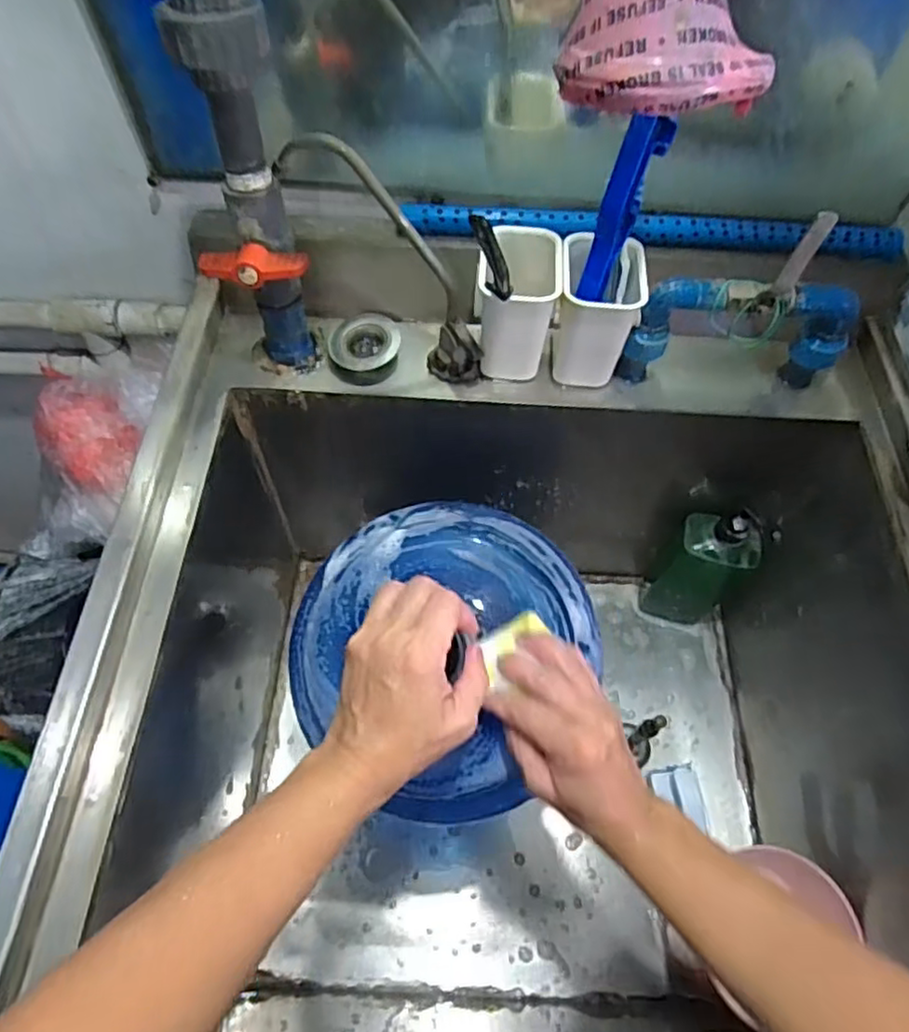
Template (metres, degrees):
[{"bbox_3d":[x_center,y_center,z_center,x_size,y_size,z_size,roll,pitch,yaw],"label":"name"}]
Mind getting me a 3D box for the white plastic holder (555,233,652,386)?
[{"bbox_3d":[0.128,-0.184,0.615,0.074,0.110,0.074,9,61,3],"label":"white plastic holder"}]

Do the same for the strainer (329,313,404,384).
[{"bbox_3d":[-0.088,-0.167,0.661,0.068,0.035,0.059,-2,61,-4],"label":"strainer"}]

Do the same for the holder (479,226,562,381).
[{"bbox_3d":[0.055,-0.195,0.613,0.071,0.111,0.088,5,61,0],"label":"holder"}]

